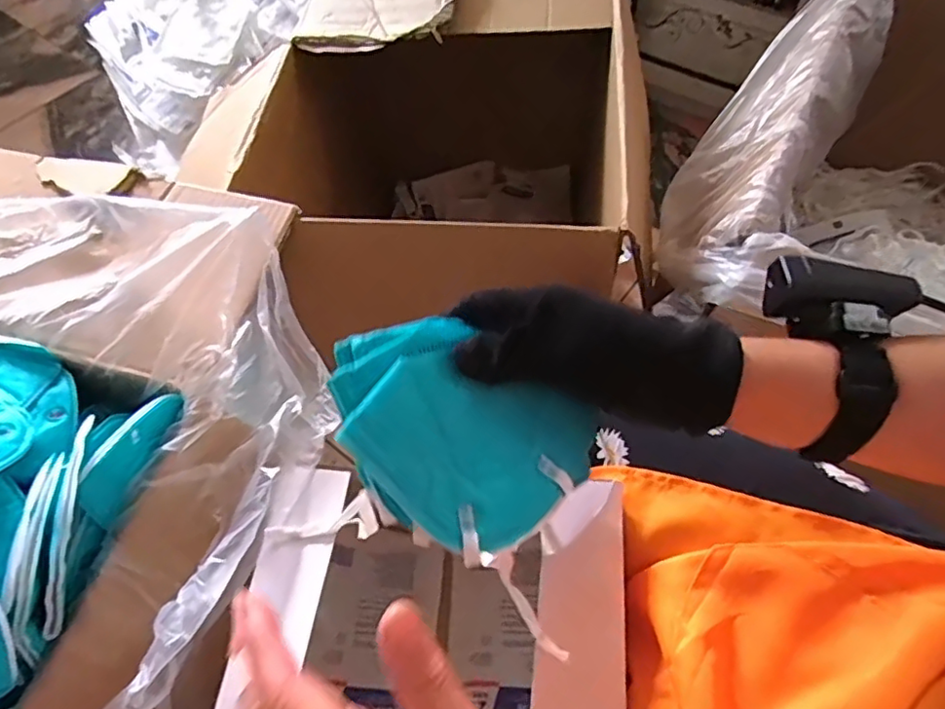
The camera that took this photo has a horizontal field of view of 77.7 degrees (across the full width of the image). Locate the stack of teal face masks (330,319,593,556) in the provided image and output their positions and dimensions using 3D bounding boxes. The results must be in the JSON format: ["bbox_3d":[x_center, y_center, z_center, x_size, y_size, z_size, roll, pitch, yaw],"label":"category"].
[{"bbox_3d":[-0.009,0.038,0.295,0.132,0.017,0.096,37,65,-4],"label":"stack of teal face masks"}]

